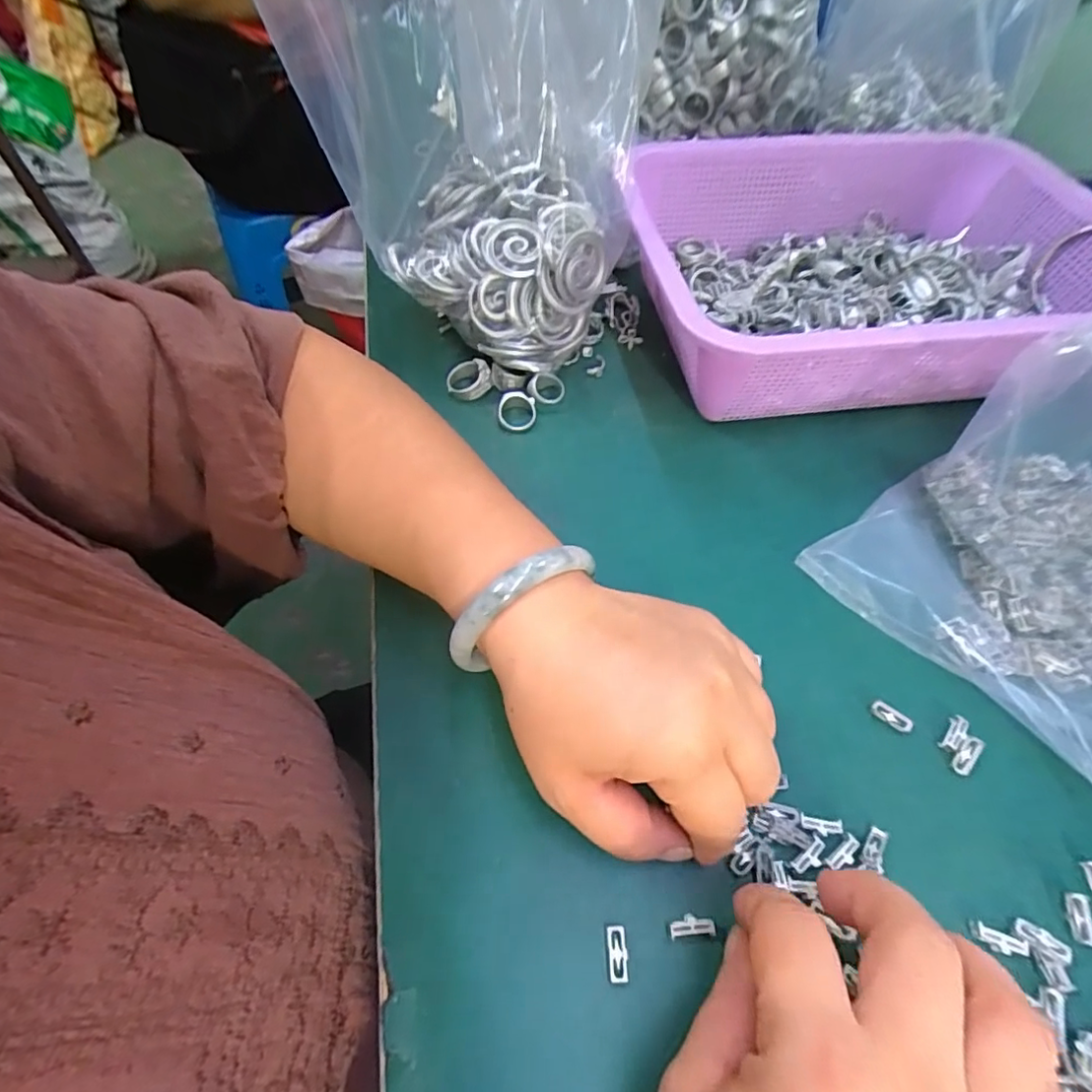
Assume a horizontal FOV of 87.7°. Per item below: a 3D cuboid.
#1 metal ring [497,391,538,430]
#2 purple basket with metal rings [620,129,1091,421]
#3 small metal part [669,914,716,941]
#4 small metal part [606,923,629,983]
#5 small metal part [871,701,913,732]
[{"bbox_3d":[-0.018,-0.083,0.348,0.025,0.007,0.025,3,76,-13],"label":"metal ring"},{"bbox_3d":[0.209,-0.181,0.377,0.313,0.085,0.213,-11,59,-8],"label":"purple basket with metal rings"},{"bbox_3d":[0.053,0.139,0.207,0.017,0.004,0.007,-4,57,-2],"label":"small metal part"},{"bbox_3d":[0.026,0.144,0.201,0.007,0.004,0.017,-2,57,-1],"label":"small metal part"},{"bbox_3d":[0.154,0.076,0.254,0.017,0.005,0.007,30,62,18],"label":"small metal part"}]

